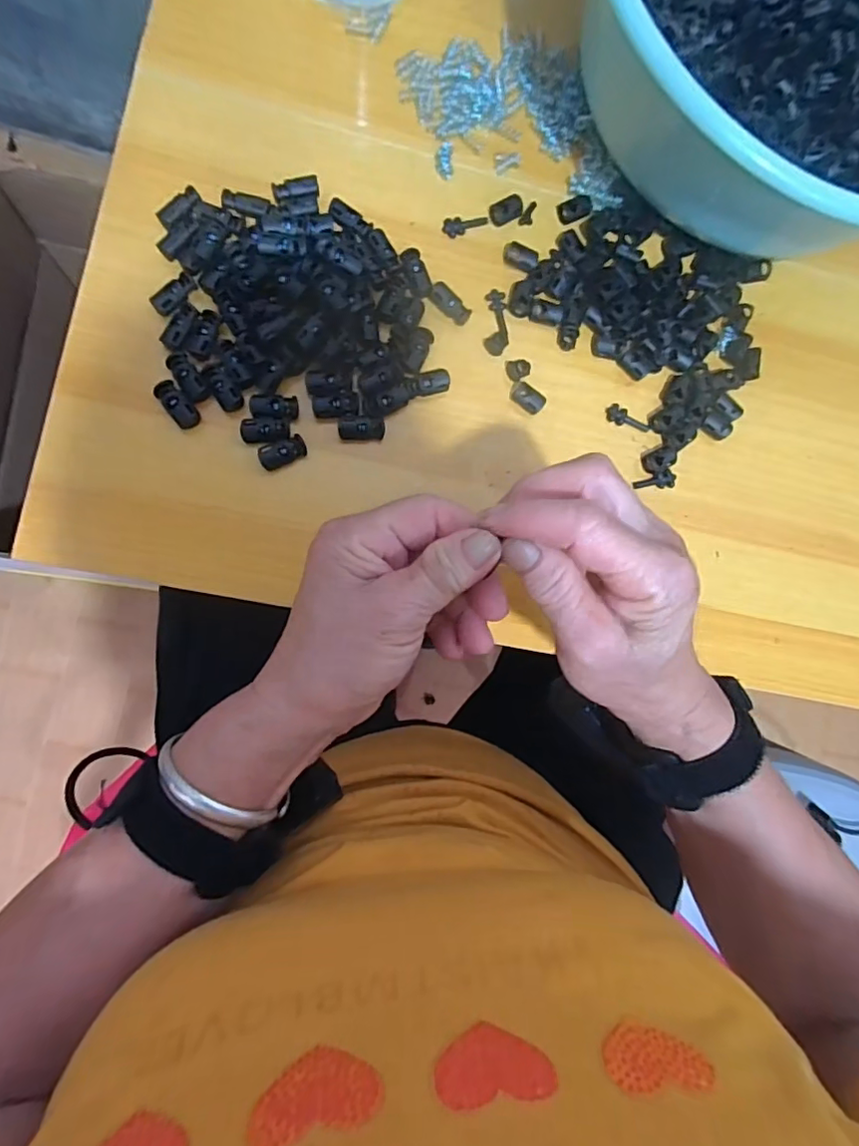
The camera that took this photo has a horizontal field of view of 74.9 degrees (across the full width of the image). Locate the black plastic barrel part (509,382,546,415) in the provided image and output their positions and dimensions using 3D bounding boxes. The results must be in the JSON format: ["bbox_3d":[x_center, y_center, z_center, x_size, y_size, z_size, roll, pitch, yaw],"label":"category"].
[{"bbox_3d":[0.061,-0.110,0.351,0.022,0.007,0.012,35,82,-5],"label":"black plastic barrel part"}]

